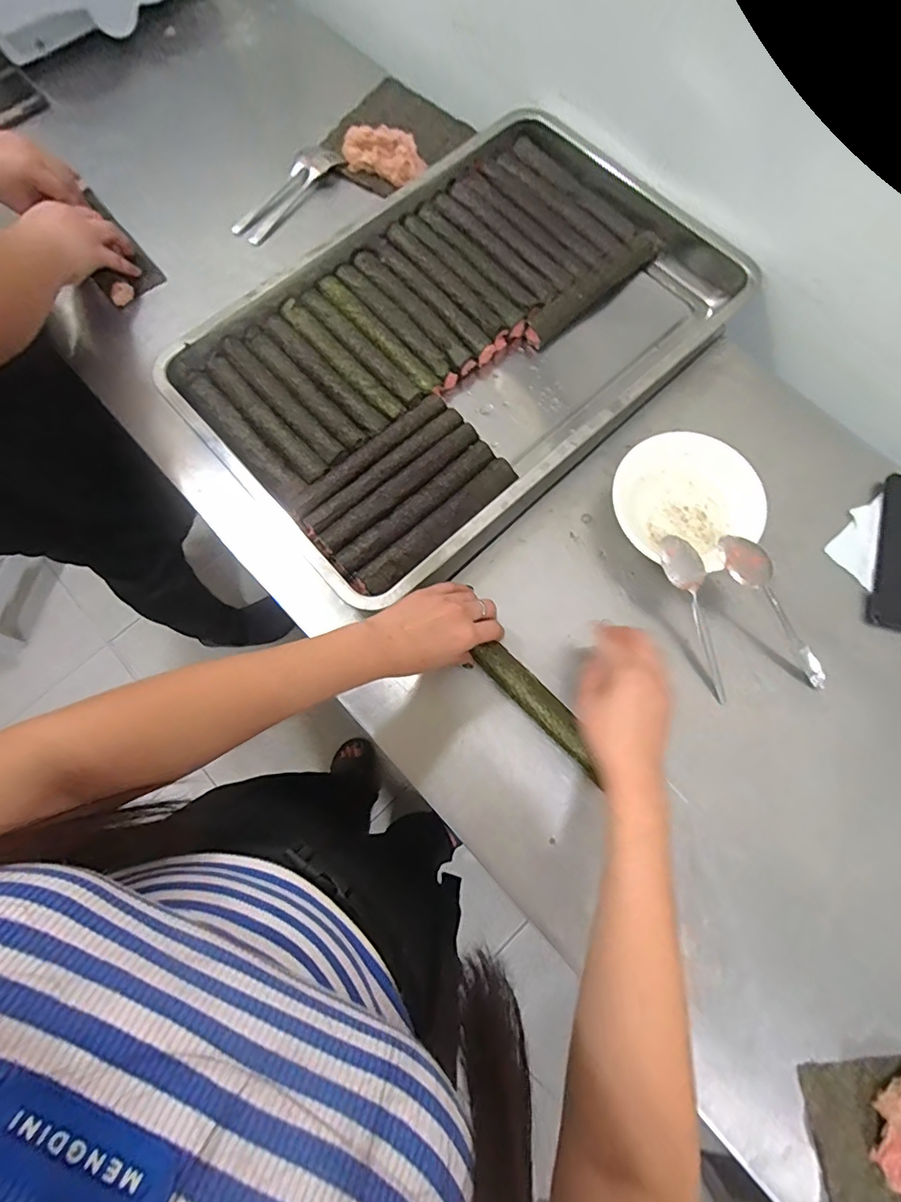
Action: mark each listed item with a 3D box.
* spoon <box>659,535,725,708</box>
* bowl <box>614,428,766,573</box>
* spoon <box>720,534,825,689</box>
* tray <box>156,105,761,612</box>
[{"bbox_3d":[0.239,0.017,0.500,0.034,0.022,0.165,-20,96,-4],"label":"spoon"},{"bbox_3d":[0.243,-0.101,0.537,0.138,0.042,0.144,0,74,1],"label":"bowl"},{"bbox_3d":[0.320,0.008,0.508,0.039,0.025,0.169,-38,97,-9],"label":"spoon"},{"bbox_3d":[0.017,-0.303,0.597,0.603,0.052,0.392,-42,77,-10],"label":"tray"}]

